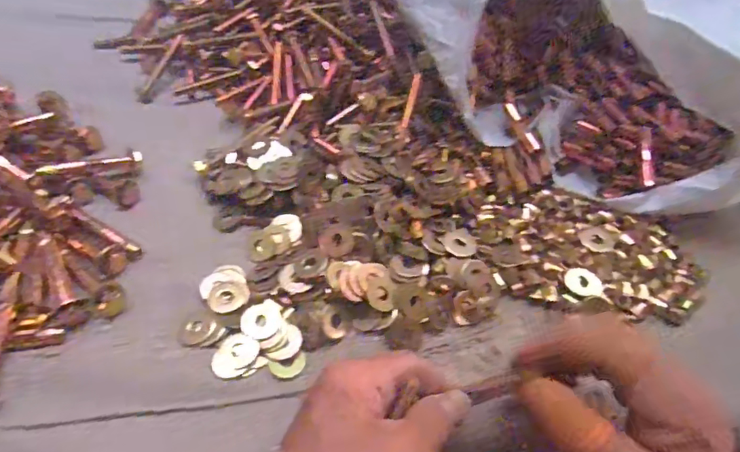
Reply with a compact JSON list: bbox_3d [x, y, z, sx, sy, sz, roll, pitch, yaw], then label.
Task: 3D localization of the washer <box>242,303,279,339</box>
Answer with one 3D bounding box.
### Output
[{"bbox_3d":[-0.064,0.055,0.299,0.021,0.004,0.022,-11,53,-12],"label":"washer"}]

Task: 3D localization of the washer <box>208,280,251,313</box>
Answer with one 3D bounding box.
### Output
[{"bbox_3d":[-0.085,0.041,0.308,0.024,0.004,0.024,2,52,-2],"label":"washer"}]

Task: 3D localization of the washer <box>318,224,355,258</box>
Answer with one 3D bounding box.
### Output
[{"bbox_3d":[-0.020,0.009,0.315,0.021,0.004,0.018,-12,85,2],"label":"washer"}]

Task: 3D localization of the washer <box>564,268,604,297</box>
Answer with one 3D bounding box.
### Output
[{"bbox_3d":[0.137,0.035,0.327,0.025,0.004,0.020,13,52,7],"label":"washer"}]

